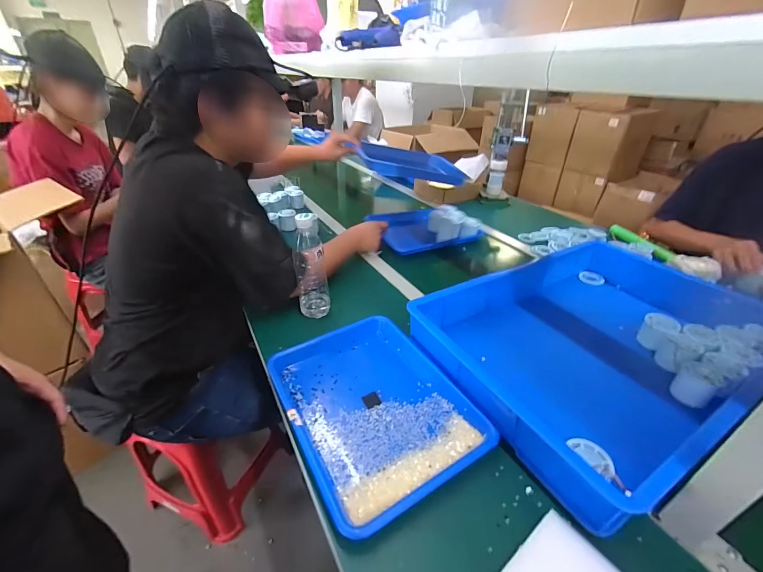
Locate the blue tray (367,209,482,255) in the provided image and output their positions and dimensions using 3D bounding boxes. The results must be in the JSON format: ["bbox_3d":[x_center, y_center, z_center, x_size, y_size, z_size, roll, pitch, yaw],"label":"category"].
[{"bbox_3d":[0.139,-0.198,1.105,0.320,0.040,0.253,-10,34,-18],"label":"blue tray"}]

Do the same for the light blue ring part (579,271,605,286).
[{"bbox_3d":[0.547,-0.021,0.864,0.059,0.010,0.043,24,67,26],"label":"light blue ring part"}]

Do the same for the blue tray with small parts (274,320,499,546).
[{"bbox_3d":[-0.018,0.177,0.541,0.248,0.030,0.341,-20,39,-24],"label":"blue tray with small parts"}]

